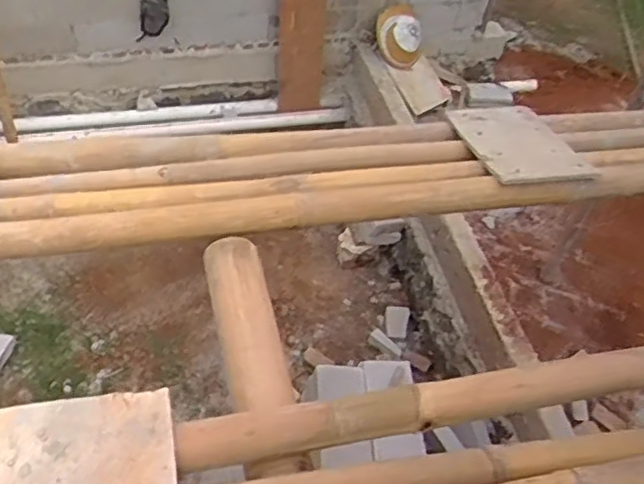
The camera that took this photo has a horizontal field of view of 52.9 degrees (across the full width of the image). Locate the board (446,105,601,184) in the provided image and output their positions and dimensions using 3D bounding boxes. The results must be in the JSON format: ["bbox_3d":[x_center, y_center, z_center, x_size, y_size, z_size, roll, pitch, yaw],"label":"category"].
[{"bbox_3d":[0.355,-0.182,1.159,0.186,0.021,0.264,-3,37,-9],"label":"board"}]

